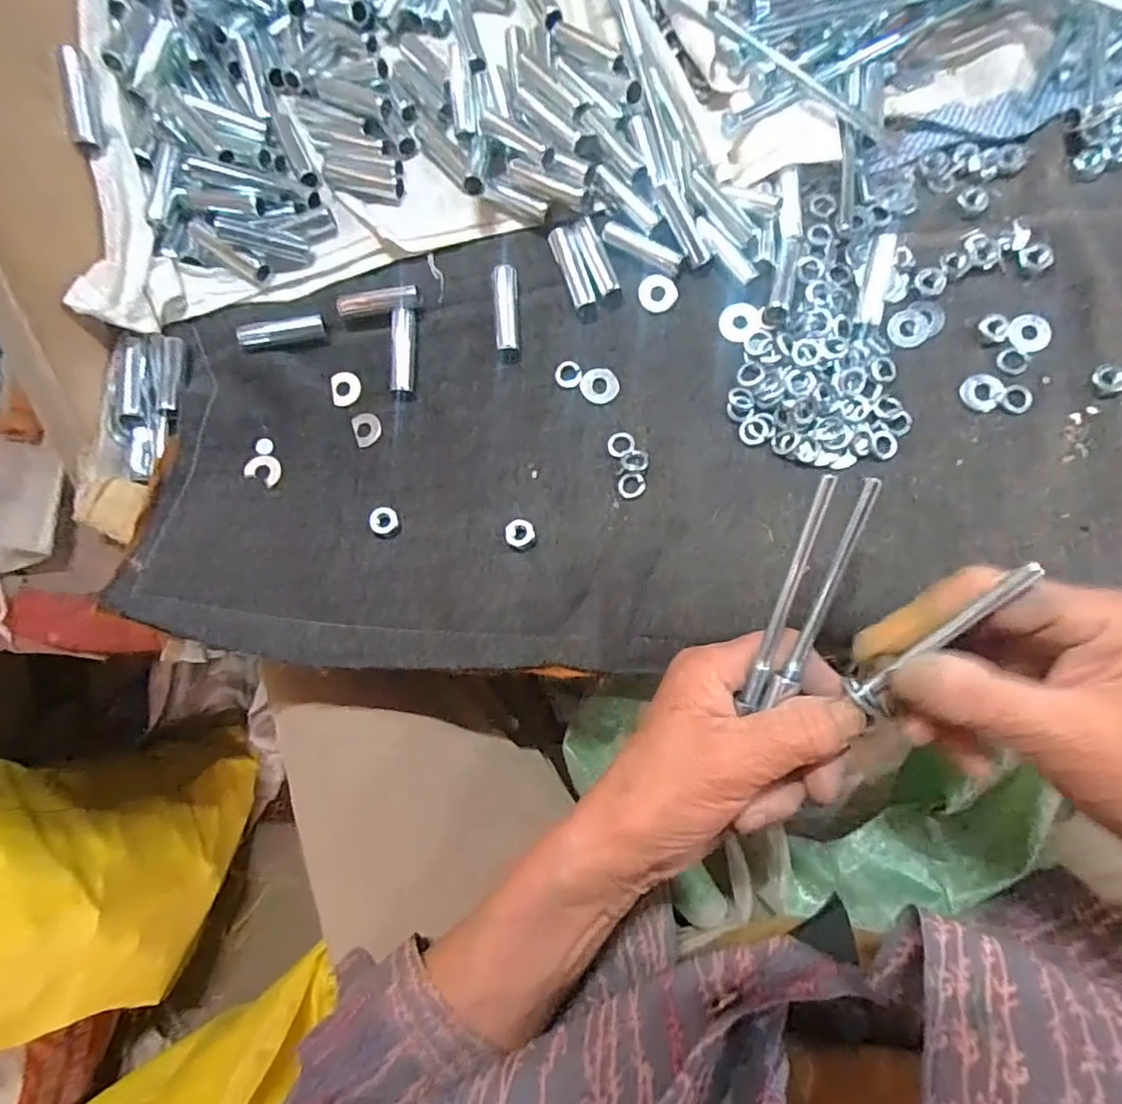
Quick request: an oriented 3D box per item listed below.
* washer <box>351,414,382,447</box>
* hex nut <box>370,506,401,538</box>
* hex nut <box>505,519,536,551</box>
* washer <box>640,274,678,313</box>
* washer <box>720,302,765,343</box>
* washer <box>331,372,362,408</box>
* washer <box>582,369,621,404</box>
[{"bbox_3d":[-0.101,-0.064,0.321,0.014,0.004,0.017,-21,82,2],"label":"washer"},{"bbox_3d":[-0.088,-0.015,0.308,0.014,0.004,0.016,-29,82,0],"label":"hex nut"},{"bbox_3d":[-0.020,-0.008,0.297,0.014,0.004,0.015,-10,82,3],"label":"hex nut"},{"bbox_3d":[0.050,-0.132,0.315,0.019,0.004,0.019,-31,82,0],"label":"washer"},{"bbox_3d":[0.089,-0.115,0.307,0.020,0.004,0.019,-1,83,4],"label":"washer"},{"bbox_3d":[-0.114,-0.086,0.328,0.015,0.004,0.019,-10,82,3],"label":"washer"},{"bbox_3d":[0.020,-0.085,0.313,0.019,0.004,0.018,-11,82,3],"label":"washer"}]

